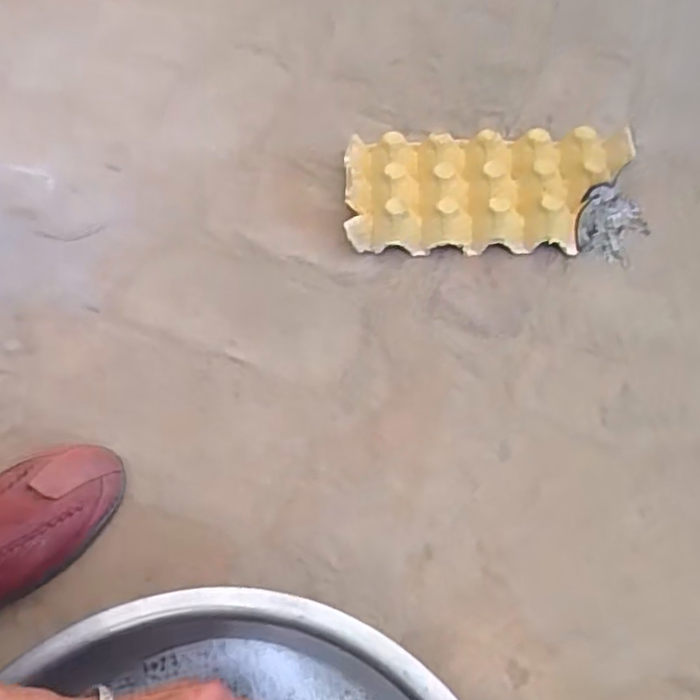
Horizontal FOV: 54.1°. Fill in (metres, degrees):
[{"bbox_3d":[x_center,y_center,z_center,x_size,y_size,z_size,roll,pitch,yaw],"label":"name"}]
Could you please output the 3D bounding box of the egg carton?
[{"bbox_3d":[0.139,-0.165,0.694,0.285,0.049,0.140,0,57,2],"label":"egg carton"}]

